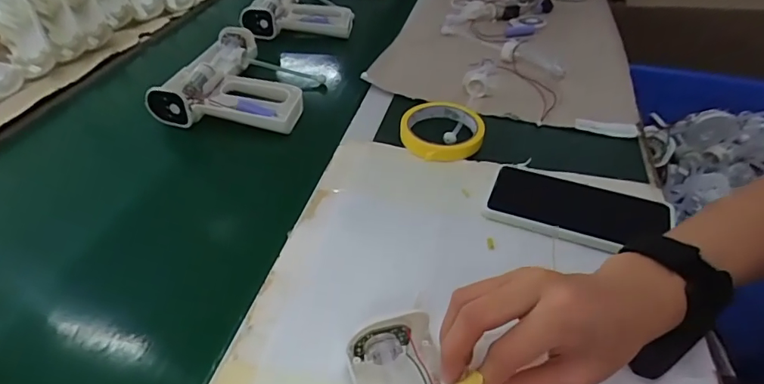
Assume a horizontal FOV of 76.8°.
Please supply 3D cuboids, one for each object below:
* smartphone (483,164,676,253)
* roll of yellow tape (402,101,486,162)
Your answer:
[{"bbox_3d":[0.182,0.015,0.446,0.159,0.008,0.084,14,45,19],"label":"smartphone"},{"bbox_3d":[0.067,-0.069,0.540,0.089,0.025,0.086,-2,42,2],"label":"roll of yellow tape"}]

